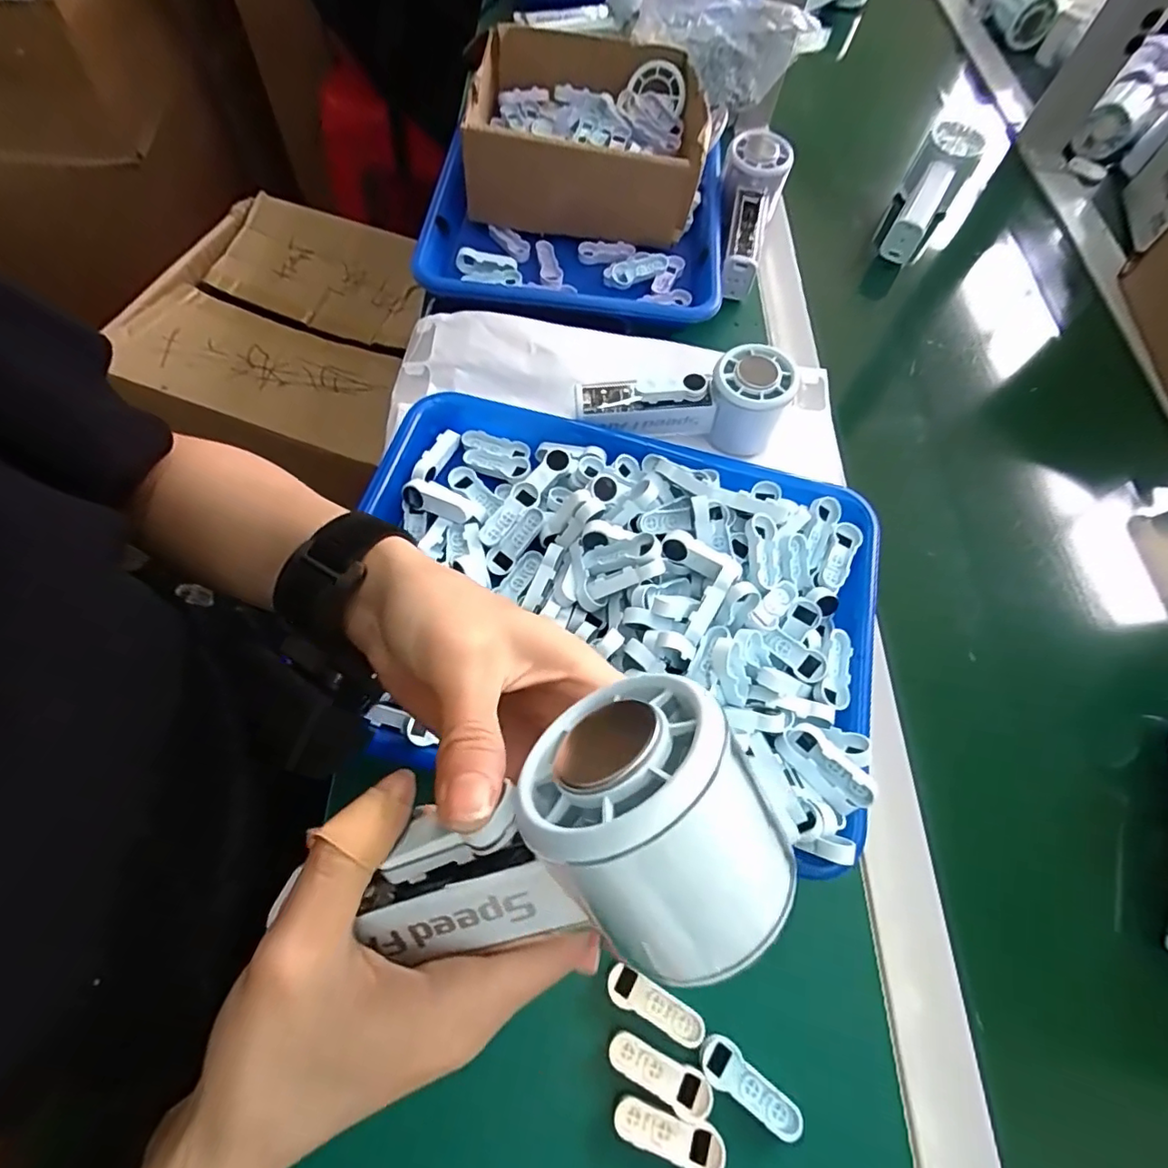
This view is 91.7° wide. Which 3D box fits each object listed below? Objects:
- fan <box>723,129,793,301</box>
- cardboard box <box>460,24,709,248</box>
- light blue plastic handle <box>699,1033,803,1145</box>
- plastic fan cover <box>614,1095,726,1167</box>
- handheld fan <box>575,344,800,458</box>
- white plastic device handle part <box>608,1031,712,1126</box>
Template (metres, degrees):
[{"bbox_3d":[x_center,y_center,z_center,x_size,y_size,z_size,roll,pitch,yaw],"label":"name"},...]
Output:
[{"bbox_3d":[0.147,-0.333,0.506,0.056,0.060,0.154,12,65,2],"label":"fan"},{"bbox_3d":[0.005,-0.415,0.509,0.199,0.072,0.204,8,64,0],"label":"cardboard box"},{"bbox_3d":[0.078,0.238,0.268,0.051,0.004,0.018,34,67,12],"label":"light blue plastic handle"},{"bbox_3d":[0.039,0.252,0.259,0.050,0.010,0.019,20,65,6],"label":"plastic fan cover"},{"bbox_3d":[0.070,-0.133,0.410,0.149,0.059,0.051,3,65,-3],"label":"handheld fan"},{"bbox_3d":[0.037,0.232,0.270,0.051,0.010,0.017,30,66,10],"label":"white plastic device handle part"}]

